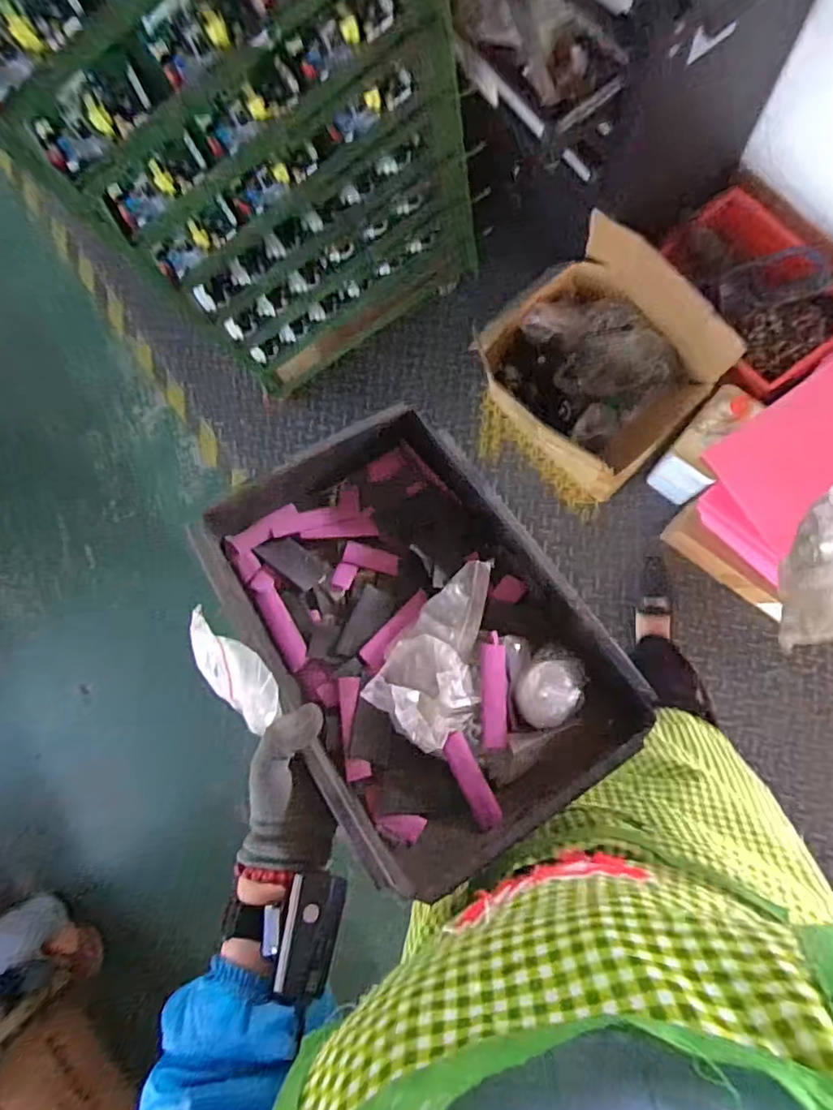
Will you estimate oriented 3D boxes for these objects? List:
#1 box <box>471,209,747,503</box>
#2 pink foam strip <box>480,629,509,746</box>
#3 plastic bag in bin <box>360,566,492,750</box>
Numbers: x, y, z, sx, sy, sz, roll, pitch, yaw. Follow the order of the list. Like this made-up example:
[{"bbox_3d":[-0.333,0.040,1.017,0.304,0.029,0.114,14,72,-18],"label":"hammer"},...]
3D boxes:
[{"bbox_3d":[0.372,-0.394,1.268,0.453,0.343,0.375,41,92,10],"label":"box"},{"bbox_3d":[0.063,0.110,0.475,0.023,0.010,0.090,2,79,-15],"label":"pink foam strip"},{"bbox_3d":[0.019,0.078,0.486,0.080,0.029,0.158,18,61,10],"label":"plastic bag in bin"}]

